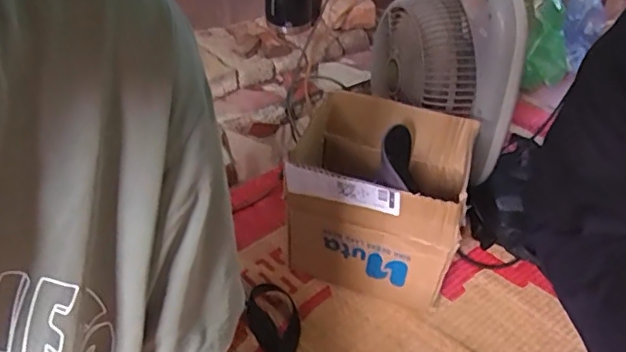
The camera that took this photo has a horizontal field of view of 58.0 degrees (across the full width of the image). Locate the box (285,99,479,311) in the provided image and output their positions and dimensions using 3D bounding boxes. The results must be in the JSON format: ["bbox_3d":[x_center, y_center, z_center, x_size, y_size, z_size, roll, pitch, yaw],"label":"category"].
[{"bbox_3d":[0.094,0.040,0.829,0.226,0.234,0.210,12,37,11],"label":"box"}]

